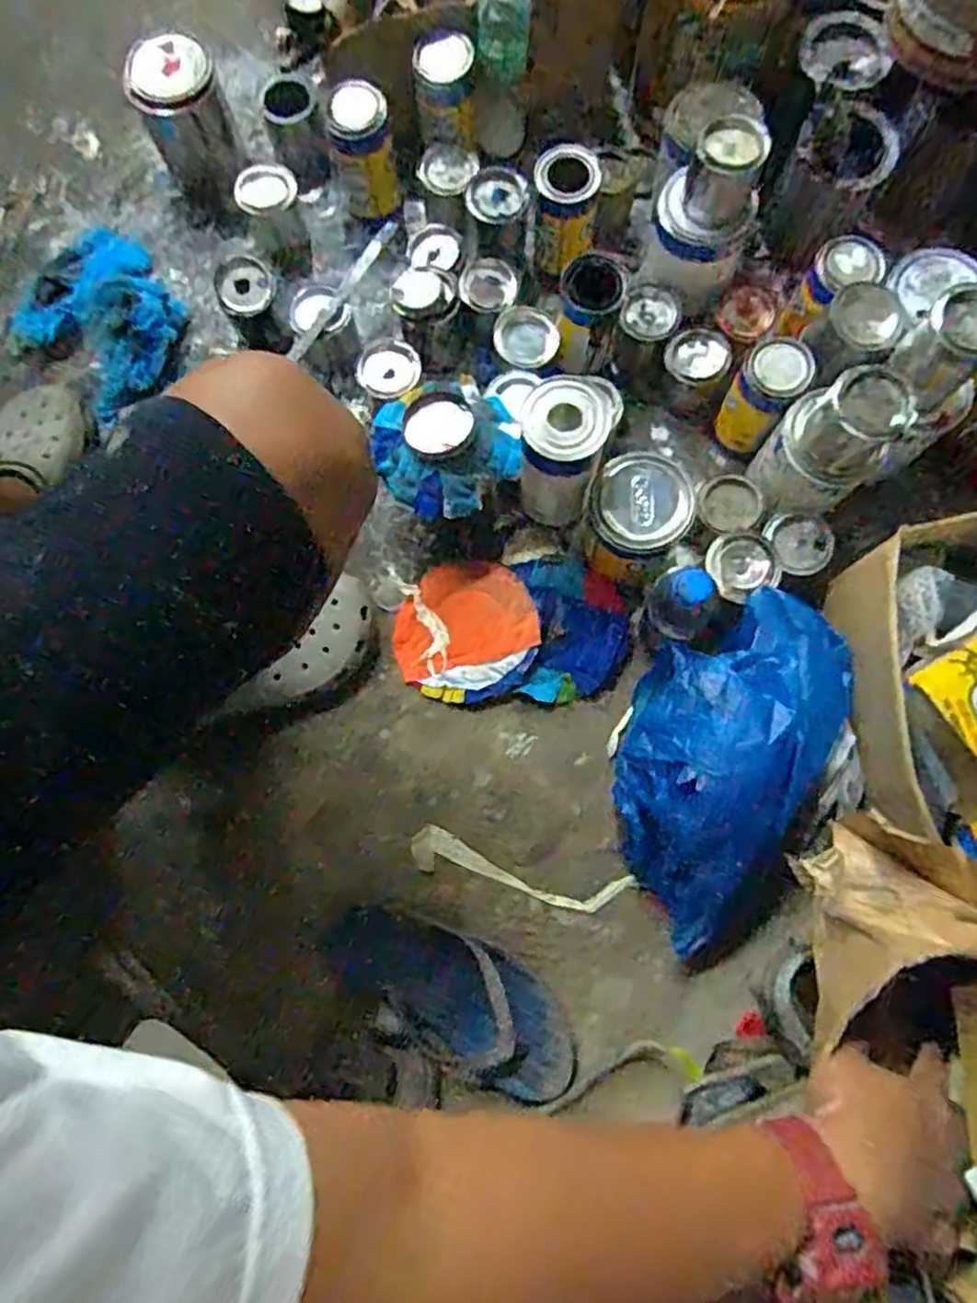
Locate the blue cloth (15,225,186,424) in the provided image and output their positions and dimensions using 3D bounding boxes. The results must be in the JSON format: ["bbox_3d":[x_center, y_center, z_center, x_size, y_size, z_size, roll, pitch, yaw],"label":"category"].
[{"bbox_3d":[-0.480,-0.422,0.900,0.186,0.037,0.228,-44,82,-8],"label":"blue cloth"}]

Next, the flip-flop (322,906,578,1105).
[{"bbox_3d":[-0.039,0.356,0.756,0.278,0.050,0.107,24,80,5],"label":"flip-flop"}]

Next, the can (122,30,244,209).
[{"bbox_3d":[-0.369,-0.647,0.897,0.103,0.136,0.123,-18,79,-3],"label":"can"}]

